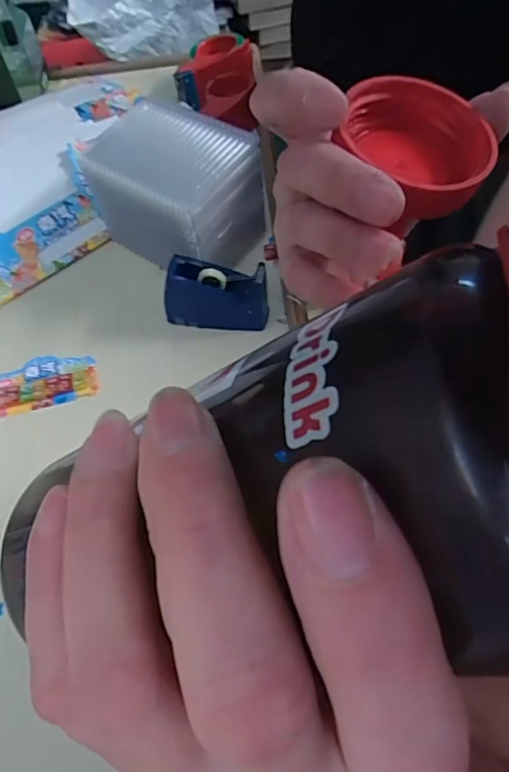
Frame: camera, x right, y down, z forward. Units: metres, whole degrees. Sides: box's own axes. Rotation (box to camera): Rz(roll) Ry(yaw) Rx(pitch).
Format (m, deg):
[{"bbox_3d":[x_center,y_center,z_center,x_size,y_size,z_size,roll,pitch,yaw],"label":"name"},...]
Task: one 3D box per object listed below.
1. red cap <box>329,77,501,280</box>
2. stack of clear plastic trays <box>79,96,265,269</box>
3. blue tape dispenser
[{"bbox_3d":[0.058,-0.086,0.177,0.052,0.021,0.057,-2,58,3],"label":"red cap"},{"bbox_3d":[-0.107,-0.263,0.706,0.192,0.167,0.146,33,65,21],"label":"stack of clear plastic trays"},{"bbox_3d":[-0.050,-0.119,0.669,0.137,0.088,0.047,7,59,8],"label":"blue tape dispenser"}]

